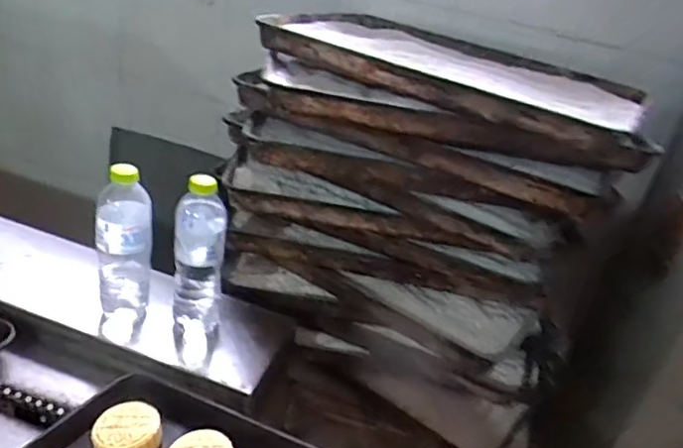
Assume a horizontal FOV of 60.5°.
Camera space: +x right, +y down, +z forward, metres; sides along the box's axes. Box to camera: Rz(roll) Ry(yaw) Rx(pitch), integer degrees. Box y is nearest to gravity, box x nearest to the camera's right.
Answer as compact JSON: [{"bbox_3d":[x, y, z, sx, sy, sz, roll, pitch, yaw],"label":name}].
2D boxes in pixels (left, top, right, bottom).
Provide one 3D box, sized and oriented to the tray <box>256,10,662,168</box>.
[{"bbox_3d":[0.201,-0.255,0.987,0.623,0.065,0.415,26,32,24],"label":"tray"}]

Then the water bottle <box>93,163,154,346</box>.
[{"bbox_3d":[-0.287,0.035,0.777,0.068,0.231,0.062,5,25,-2],"label":"water bottle"}]

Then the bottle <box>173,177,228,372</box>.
[{"bbox_3d":[-0.191,0.065,0.782,0.070,0.253,0.068,-2,26,-16],"label":"bottle"}]

